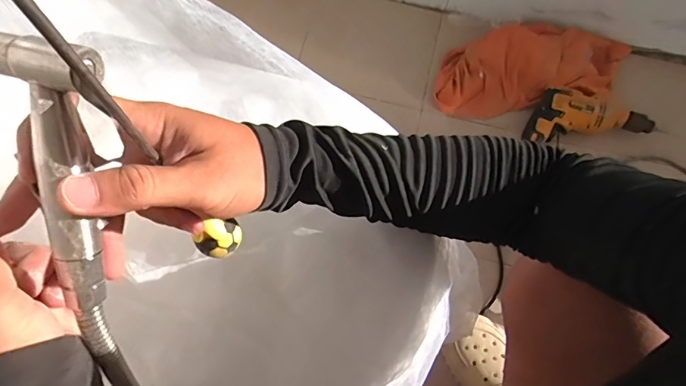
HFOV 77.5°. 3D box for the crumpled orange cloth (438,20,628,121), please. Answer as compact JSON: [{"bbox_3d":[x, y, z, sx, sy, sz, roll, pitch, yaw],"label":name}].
[{"bbox_3d":[0.419,-0.284,0.944,0.421,0.097,0.175,-6,70,-4],"label":"crumpled orange cloth"}]

